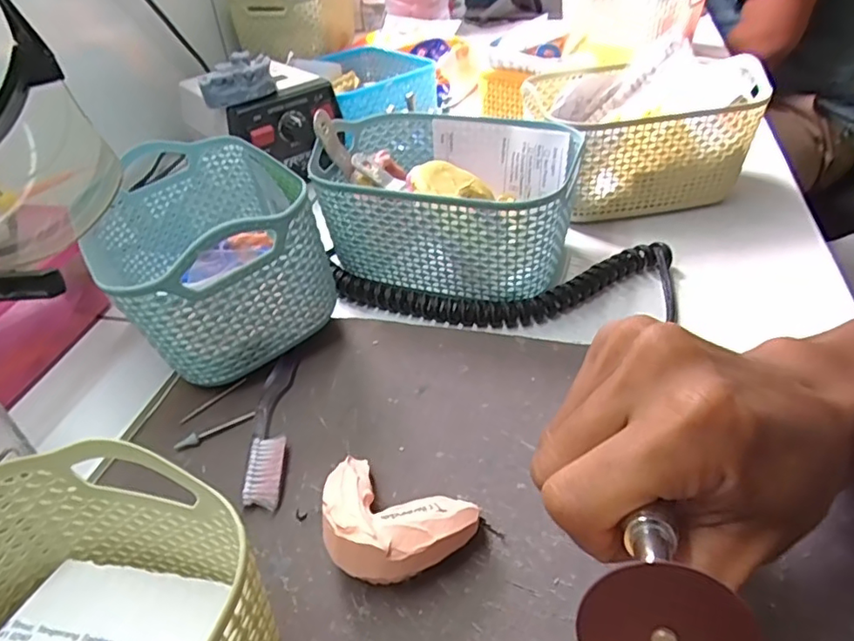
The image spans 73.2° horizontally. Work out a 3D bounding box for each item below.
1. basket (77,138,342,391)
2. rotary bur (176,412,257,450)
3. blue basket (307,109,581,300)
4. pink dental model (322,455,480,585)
[{"bbox_3d":[-0.141,-0.047,0.360,0.112,0.096,0.173,-28,45,-25],"label":"basket"},{"bbox_3d":[-0.113,0.058,0.307,0.043,0.004,0.006,-20,43,-19],"label":"rotary bur"},{"bbox_3d":[0.013,-0.079,0.397,0.163,0.081,0.117,11,43,19],"label":"blue basket"},{"bbox_3d":[-0.016,0.087,0.241,0.065,0.032,0.045,15,44,22],"label":"pink dental model"}]

